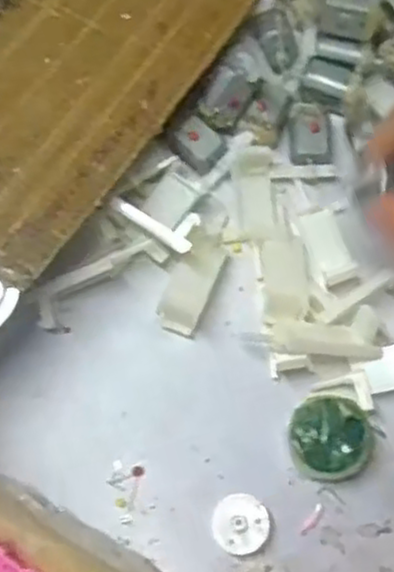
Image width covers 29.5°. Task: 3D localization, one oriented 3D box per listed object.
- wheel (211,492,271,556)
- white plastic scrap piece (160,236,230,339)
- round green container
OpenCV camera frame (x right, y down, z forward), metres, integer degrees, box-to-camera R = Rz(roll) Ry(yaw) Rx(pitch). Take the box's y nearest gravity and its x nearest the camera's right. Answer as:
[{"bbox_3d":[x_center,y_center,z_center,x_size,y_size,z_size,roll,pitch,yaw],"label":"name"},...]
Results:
[{"bbox_3d":[0.018,0.096,0.304,0.022,0.008,0.023,0,74,1],"label":"wheel"},{"bbox_3d":[-0.002,-0.001,0.331,0.020,0.013,0.044,20,75,6],"label":"white plastic scrap piece"},{"bbox_3d":[0.056,0.062,0.308,0.036,0.017,0.033,0,74,1],"label":"round green container"}]

